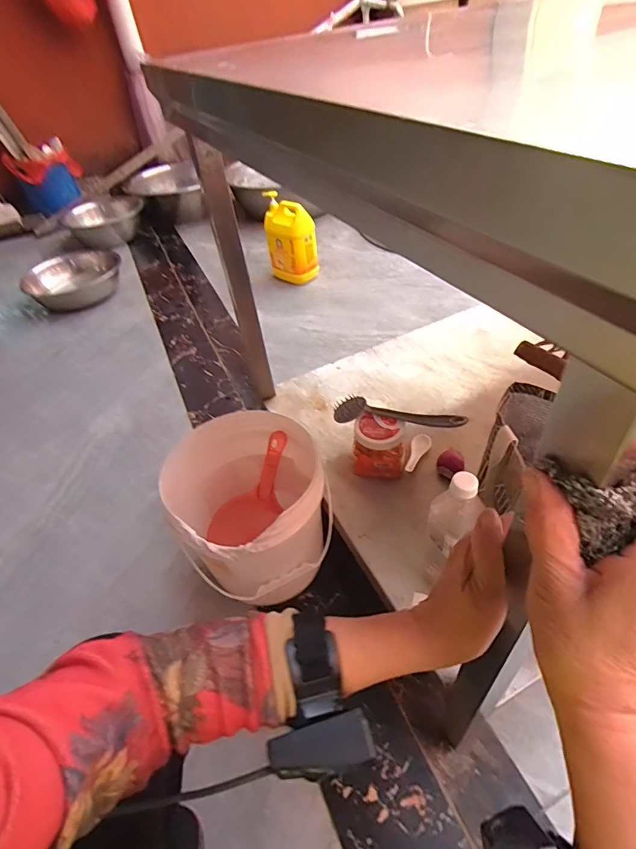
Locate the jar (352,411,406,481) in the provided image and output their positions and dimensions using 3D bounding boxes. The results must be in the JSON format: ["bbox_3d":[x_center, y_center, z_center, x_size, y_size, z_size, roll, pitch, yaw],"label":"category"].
[{"bbox_3d":[0.111,0.043,0.804,0.096,0.098,0.082,4,46,12],"label":"jar"}]

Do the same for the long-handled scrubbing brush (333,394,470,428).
[{"bbox_3d":[0.143,-0.016,0.799,0.238,0.056,0.046,14,49,21],"label":"long-handled scrubbing brush"}]

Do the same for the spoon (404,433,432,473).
[{"bbox_3d":[0.190,0.052,0.836,0.033,0.016,0.103,18,51,24],"label":"spoon"}]

